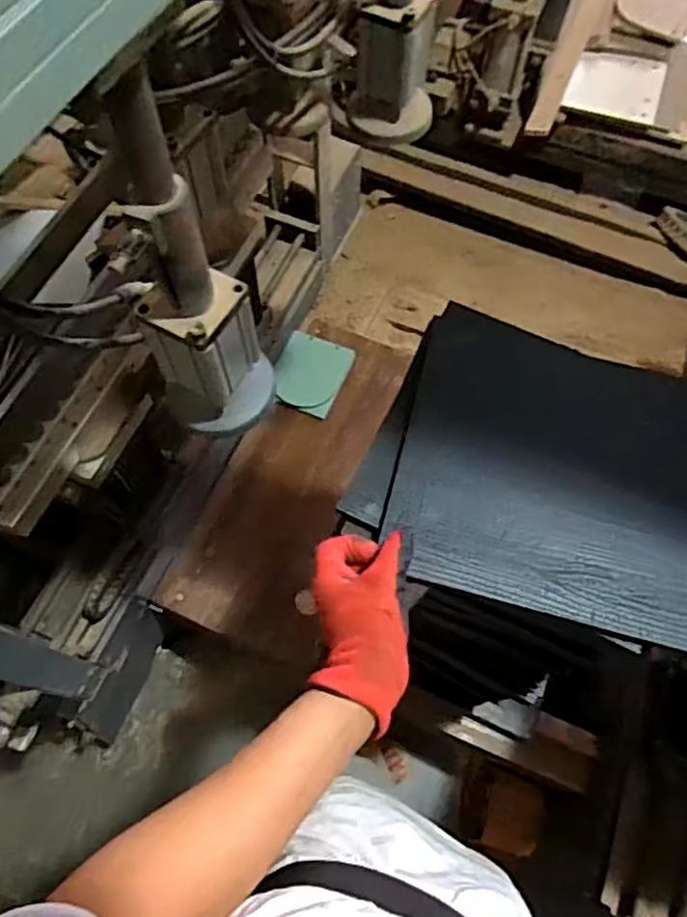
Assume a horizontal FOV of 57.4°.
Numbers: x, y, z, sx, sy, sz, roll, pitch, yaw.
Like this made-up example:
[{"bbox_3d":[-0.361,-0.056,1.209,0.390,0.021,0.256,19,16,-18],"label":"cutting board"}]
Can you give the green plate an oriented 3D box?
[{"bbox_3d":[-0.074,-0.184,1.360,0.149,0.014,0.171,22,67,8],"label":"green plate"}]

